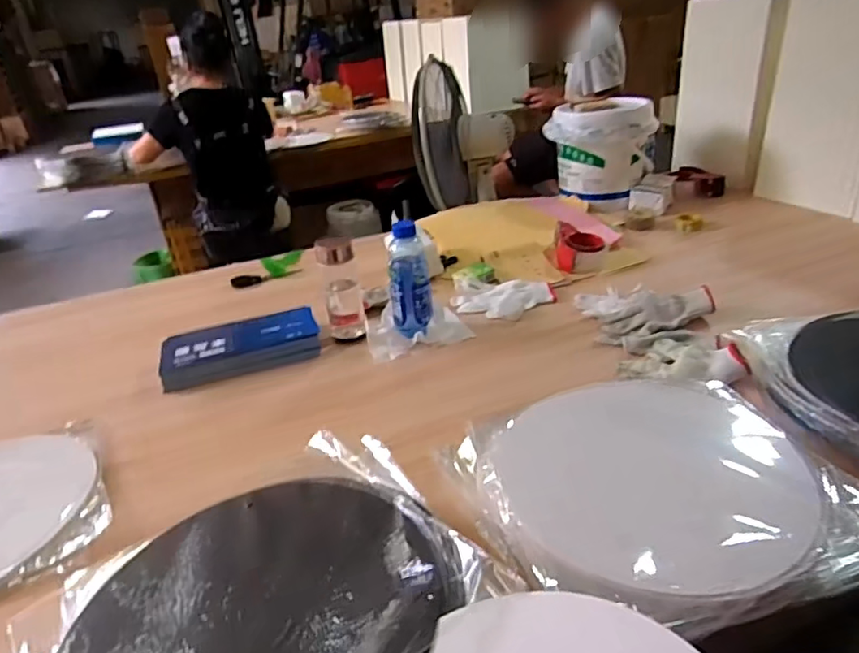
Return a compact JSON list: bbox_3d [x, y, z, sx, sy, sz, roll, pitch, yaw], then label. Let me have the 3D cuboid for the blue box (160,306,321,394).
[{"bbox_3d":[-0.328,0.036,1.028,0.266,0.050,0.127,-15,29,-16],"label":"blue box"}]

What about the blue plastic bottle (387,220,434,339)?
[{"bbox_3d":[-0.034,-0.082,1.016,0.072,0.185,0.079,-7,28,-2],"label":"blue plastic bottle"}]

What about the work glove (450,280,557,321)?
[{"bbox_3d":[0.140,-0.056,1.132,0.191,0.021,0.128,3,29,17],"label":"work glove"}]

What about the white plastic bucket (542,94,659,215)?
[{"bbox_3d":[0.458,-0.466,1.562,0.230,0.235,0.205,21,38,41],"label":"white plastic bucket"}]

